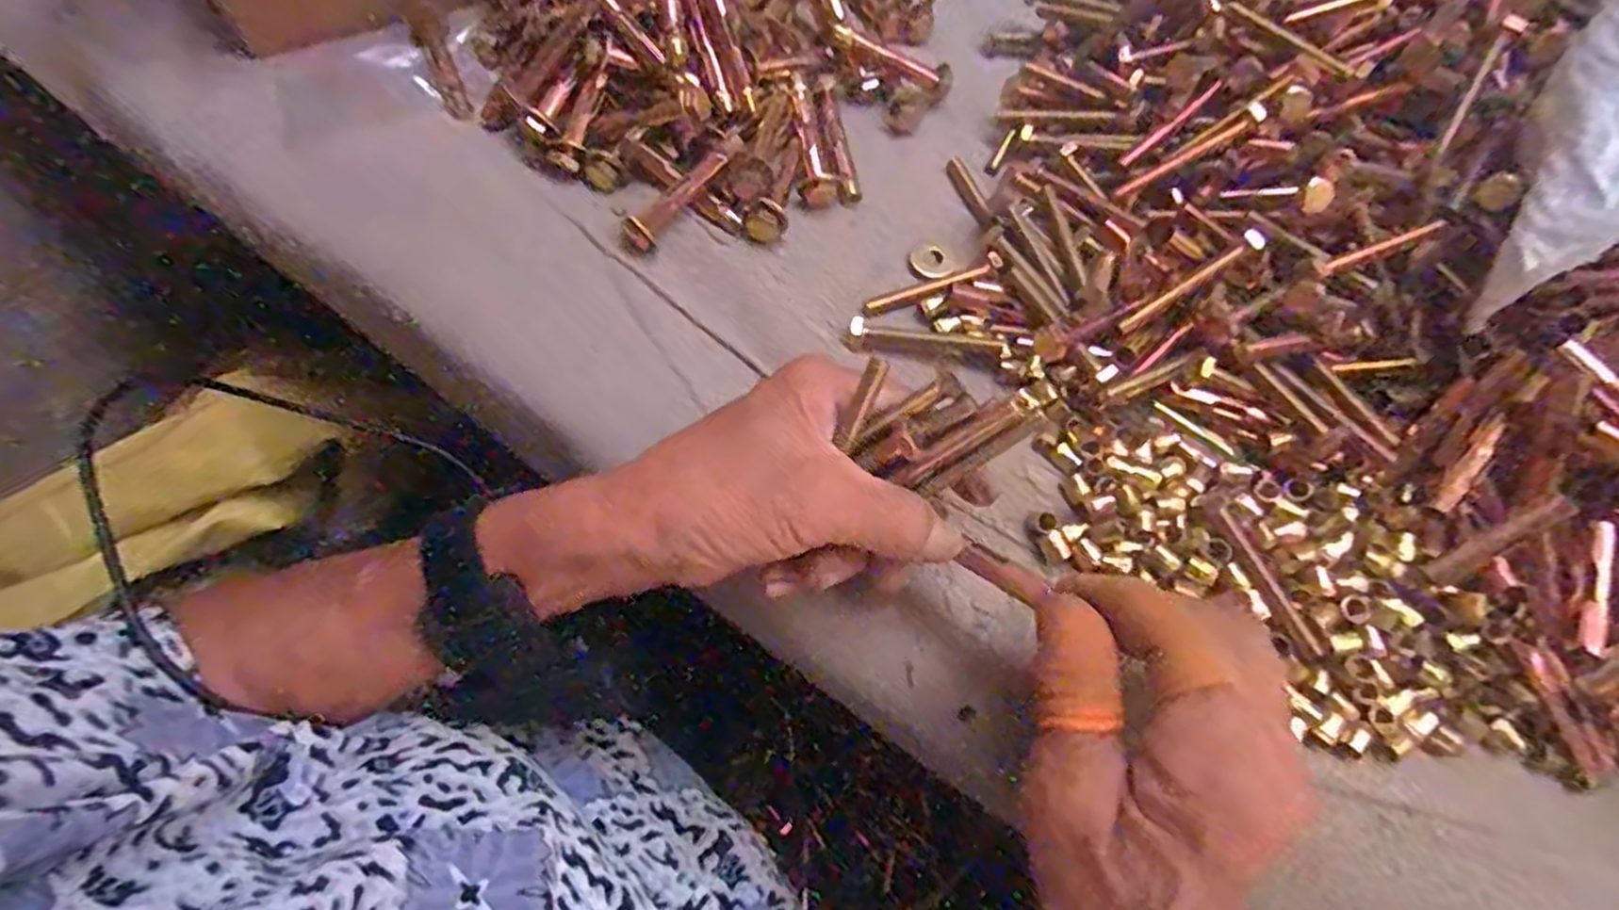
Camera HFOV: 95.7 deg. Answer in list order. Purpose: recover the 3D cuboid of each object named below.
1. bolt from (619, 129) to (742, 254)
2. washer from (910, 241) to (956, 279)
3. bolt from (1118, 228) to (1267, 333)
[{"bbox_3d":[-0.055,-0.113,0.318,0.066,0.011,0.016,-44,73,3],"label":"bolt"},{"bbox_3d":[0.055,-0.088,0.330,0.019,0.004,0.022,1,67,0],"label":"washer"},{"bbox_3d":[0.151,-0.068,0.292,0.062,0.007,0.008,-35,70,9],"label":"bolt"}]

